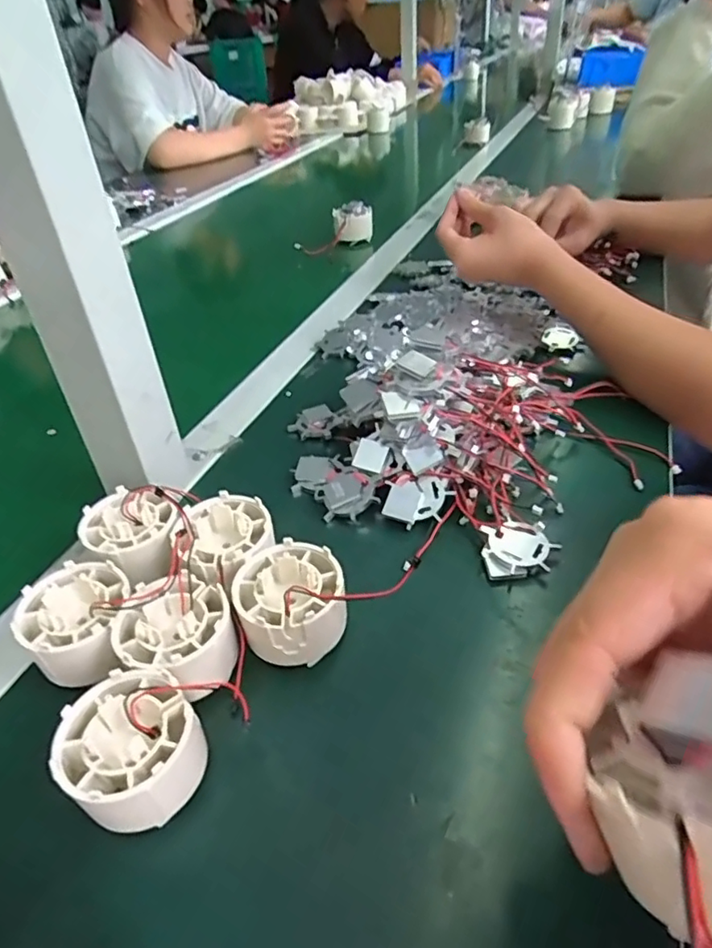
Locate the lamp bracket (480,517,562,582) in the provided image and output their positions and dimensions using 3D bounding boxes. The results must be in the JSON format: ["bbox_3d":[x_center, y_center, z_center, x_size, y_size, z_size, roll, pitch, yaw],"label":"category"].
[{"bbox_3d":[0.091,0.043,0.329,0.040,0.018,0.036,-4,39,1],"label":"lamp bracket"}]

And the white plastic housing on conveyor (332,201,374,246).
[{"bbox_3d":[-0.003,-0.343,0.805,0.051,0.047,0.033,-5,39,0],"label":"white plastic housing on conveyor"}]

